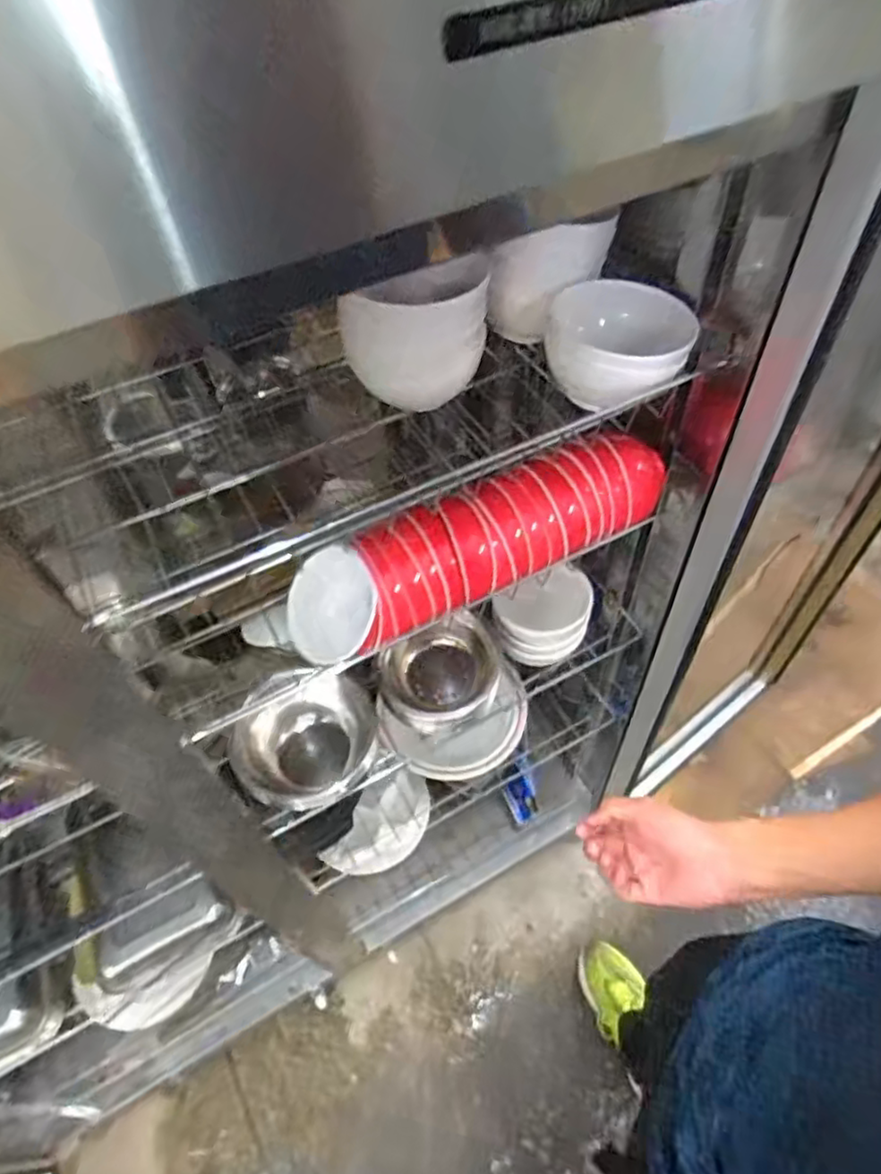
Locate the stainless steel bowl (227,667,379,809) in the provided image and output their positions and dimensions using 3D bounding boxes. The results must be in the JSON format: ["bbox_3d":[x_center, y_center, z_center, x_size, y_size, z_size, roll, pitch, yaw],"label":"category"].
[{"bbox_3d":[-0.157,0.201,0.809,0.143,0.132,0.145,-2,53,3],"label":"stainless steel bowl"}]

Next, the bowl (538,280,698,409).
[{"bbox_3d":[0.150,-0.208,0.573,0.115,0.062,0.115,-2,53,3],"label":"bowl"}]

